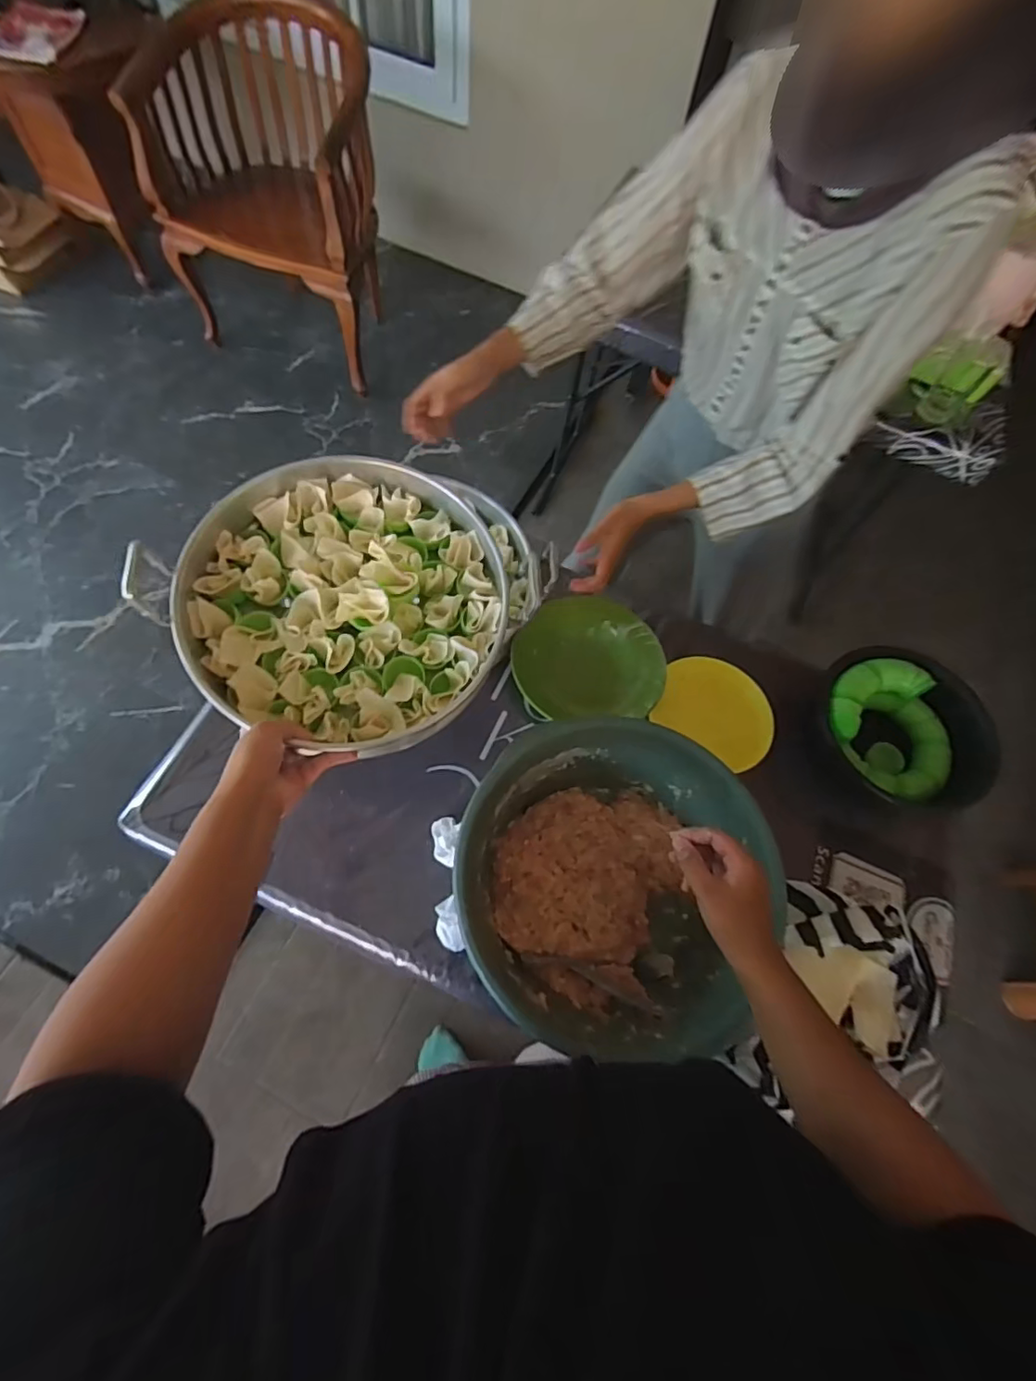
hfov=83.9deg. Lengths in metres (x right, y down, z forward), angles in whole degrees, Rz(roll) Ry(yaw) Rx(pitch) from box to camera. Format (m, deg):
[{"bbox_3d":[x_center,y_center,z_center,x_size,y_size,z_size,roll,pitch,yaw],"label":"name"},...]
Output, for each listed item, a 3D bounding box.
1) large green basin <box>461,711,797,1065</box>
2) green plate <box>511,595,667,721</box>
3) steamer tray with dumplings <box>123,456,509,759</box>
[{"bbox_3d":[0.103,0.211,0.669,0.302,0.155,0.310,25,67,10],"label":"large green basin"},{"bbox_3d":[0.102,-0.050,0.840,0.211,0.020,0.191,5,64,-4],"label":"green plate"},{"bbox_3d":[-0.191,-0.106,0.643,0.336,0.078,0.348,-37,71,-17],"label":"steamer tray with dumplings"}]

